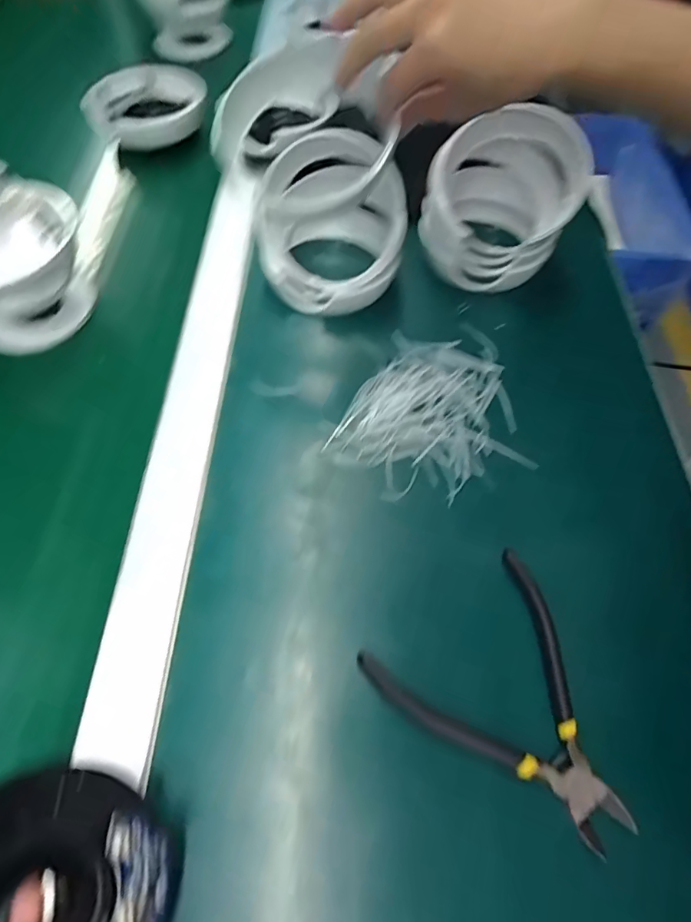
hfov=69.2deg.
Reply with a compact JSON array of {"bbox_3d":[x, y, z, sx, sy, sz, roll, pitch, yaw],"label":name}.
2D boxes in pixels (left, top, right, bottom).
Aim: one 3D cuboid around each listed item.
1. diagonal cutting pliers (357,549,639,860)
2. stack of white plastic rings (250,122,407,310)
[{"bbox_3d":[0.099,0.120,0.289,0.149,0.010,0.113,32,66,16],"label":"diagonal cutting pliers"},{"bbox_3d":[-0.012,-0.202,0.428,0.124,0.095,0.111,9,61,5],"label":"stack of white plastic rings"}]

